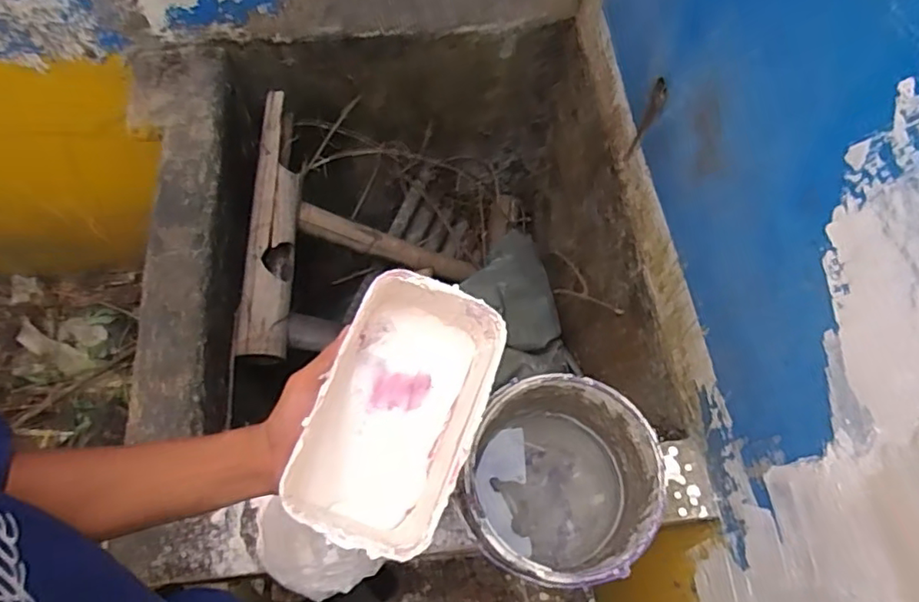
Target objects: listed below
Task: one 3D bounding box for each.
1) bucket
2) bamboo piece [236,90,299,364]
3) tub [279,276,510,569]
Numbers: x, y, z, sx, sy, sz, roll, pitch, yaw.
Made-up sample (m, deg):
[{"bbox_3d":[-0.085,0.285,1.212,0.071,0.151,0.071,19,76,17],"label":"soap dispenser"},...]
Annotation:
[{"bbox_3d":[0.096,0.192,0.624,0.173,0.182,0.186,0,67,-1],"label":"bucket"},{"bbox_3d":[-0.307,-0.132,0.989,0.069,0.066,0.482,0,67,-2],"label":"bamboo piece"},{"bbox_3d":[-0.045,0.086,0.452,0.116,0.098,0.187,17,68,6],"label":"tub"}]

